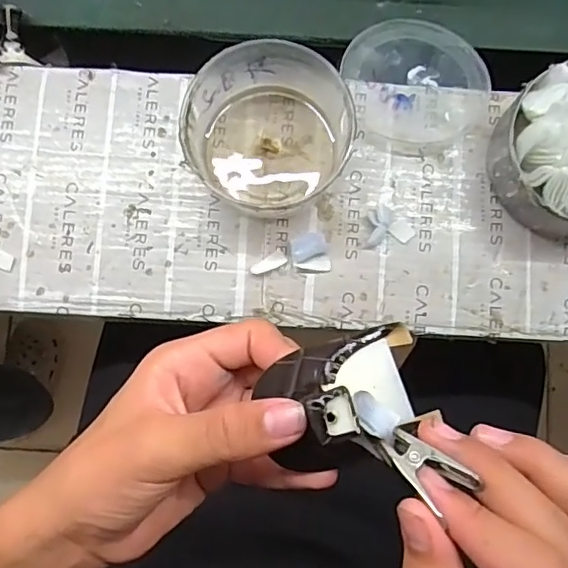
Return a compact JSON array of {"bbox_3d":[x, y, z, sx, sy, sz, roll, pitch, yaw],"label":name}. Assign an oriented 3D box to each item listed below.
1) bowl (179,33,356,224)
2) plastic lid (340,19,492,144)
[{"bbox_3d":[-0.009,-0.108,0.410,0.112,0.065,0.108,0,83,-1],"label":"bowl"},{"bbox_3d":[0.108,-0.165,0.450,0.109,0.009,0.109,0,83,-1],"label":"plastic lid"}]

